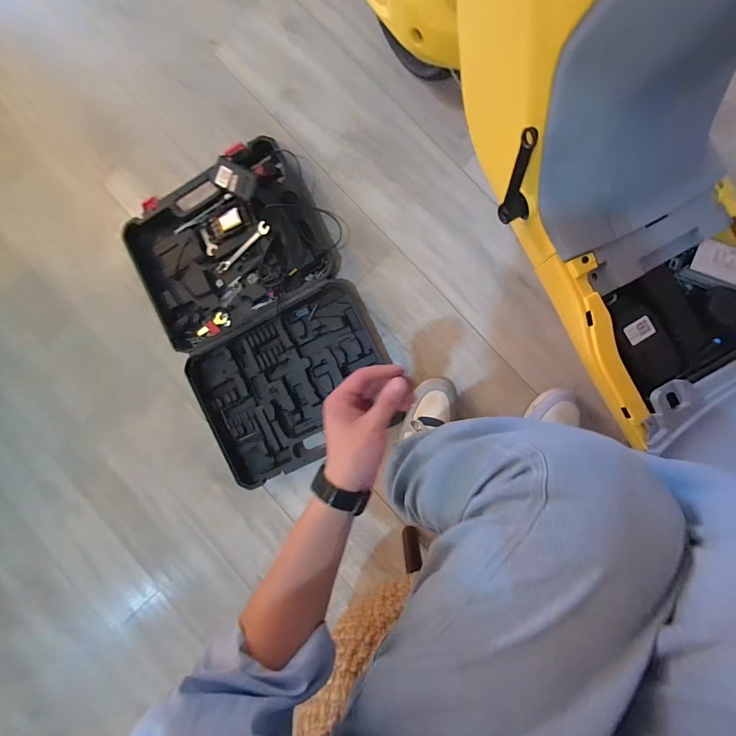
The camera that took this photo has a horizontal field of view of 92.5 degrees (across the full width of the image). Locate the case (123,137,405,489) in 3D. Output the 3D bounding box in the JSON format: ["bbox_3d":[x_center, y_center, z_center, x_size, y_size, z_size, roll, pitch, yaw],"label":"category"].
[{"bbox_3d":[-0.251,-0.135,0.792,0.447,0.066,0.610,-25,91,10],"label":"case"}]

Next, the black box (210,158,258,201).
[{"bbox_3d":[-0.278,-0.395,0.743,0.094,0.039,0.056,28,97,6],"label":"black box"}]

